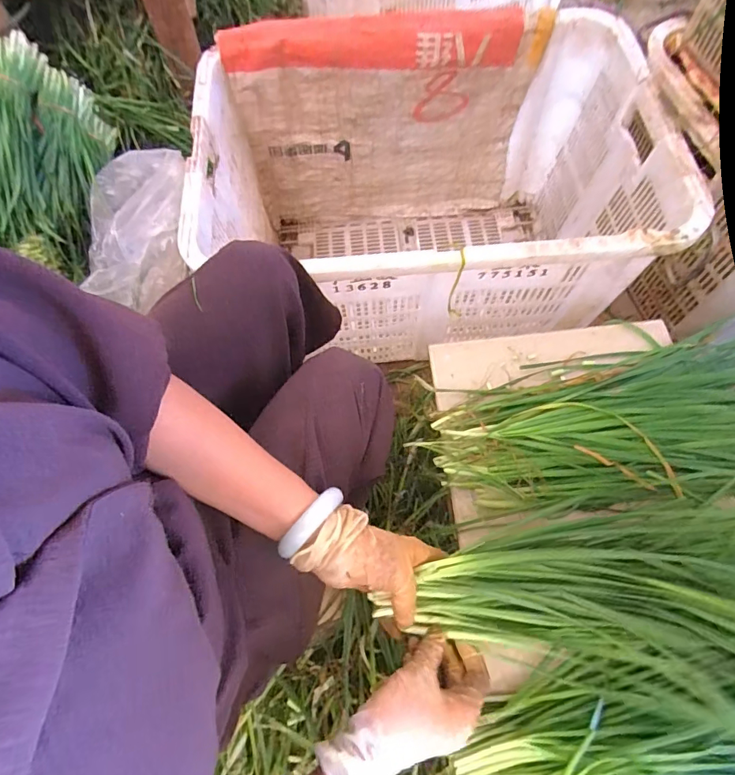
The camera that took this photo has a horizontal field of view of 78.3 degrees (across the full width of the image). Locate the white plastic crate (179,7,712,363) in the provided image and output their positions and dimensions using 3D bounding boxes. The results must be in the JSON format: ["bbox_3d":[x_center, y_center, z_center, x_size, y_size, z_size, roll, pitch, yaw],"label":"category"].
[{"bbox_3d":[0.092,-0.305,0.807,0.662,0.374,0.496,-7,67,-1],"label":"white plastic crate"}]

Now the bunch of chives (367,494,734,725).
[{"bbox_3d":[0.260,0.207,0.431,0.449,0.074,0.209,6,66,-13],"label":"bunch of chives"}]

